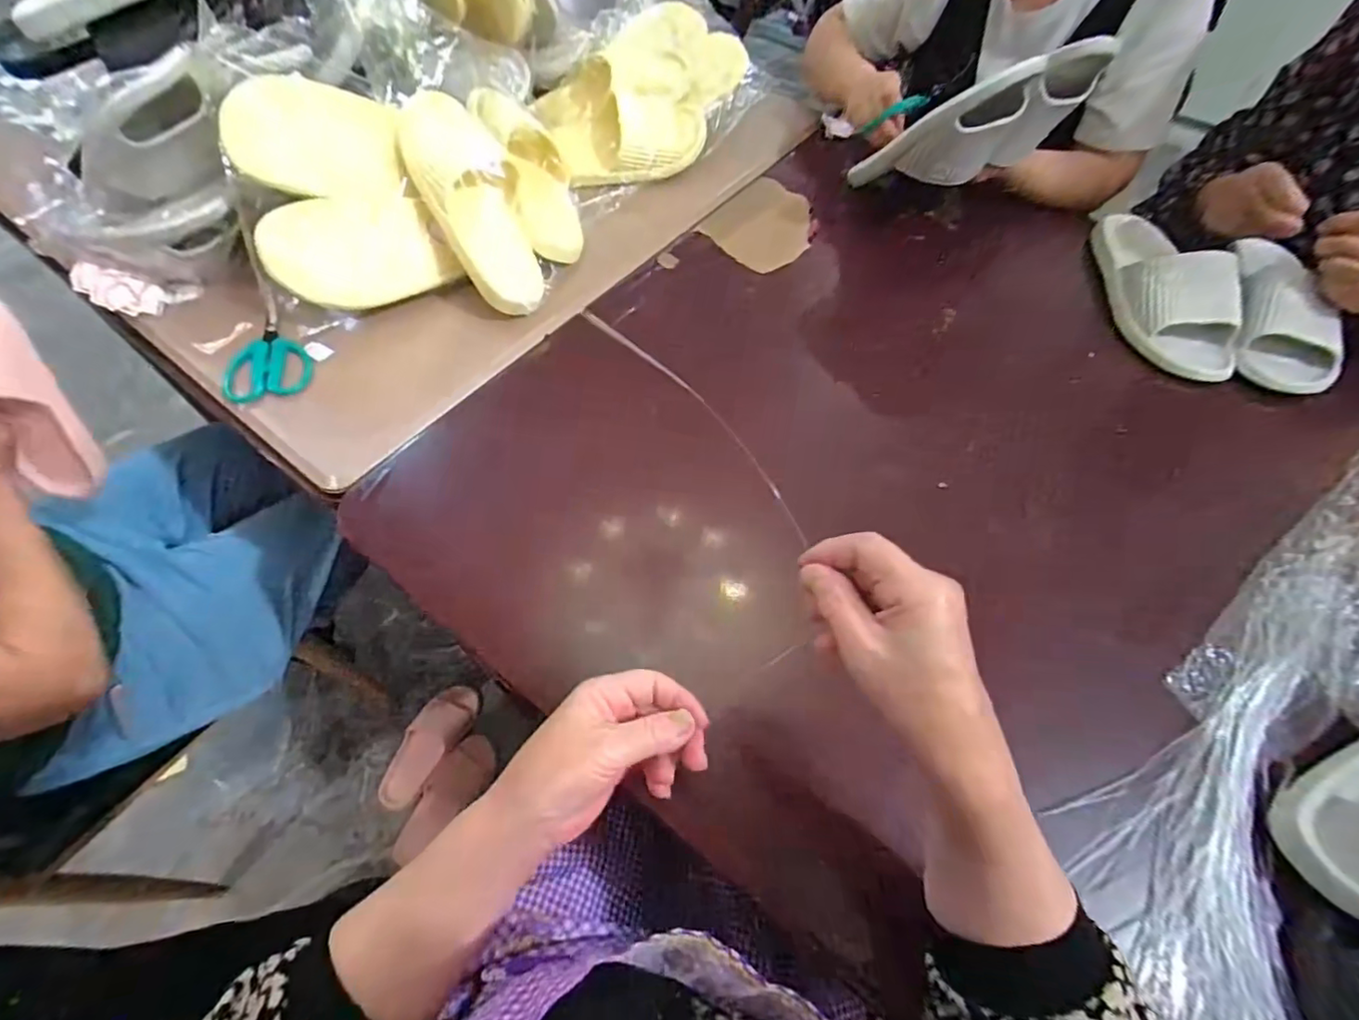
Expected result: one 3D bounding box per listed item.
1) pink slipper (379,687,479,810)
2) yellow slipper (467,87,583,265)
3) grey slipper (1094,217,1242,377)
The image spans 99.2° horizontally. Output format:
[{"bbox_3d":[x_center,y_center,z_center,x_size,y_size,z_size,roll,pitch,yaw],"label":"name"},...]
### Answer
[{"bbox_3d":[-0.495,0.461,1.142,0.102,0.050,0.242,19,60,8],"label":"pink slipper"},{"bbox_3d":[-0.176,-0.415,0.712,0.093,0.125,0.192,-21,63,-15],"label":"yellow slipper"},{"bbox_3d":[0.603,-0.287,0.711,0.116,0.079,0.271,6,59,0],"label":"grey slipper"}]

